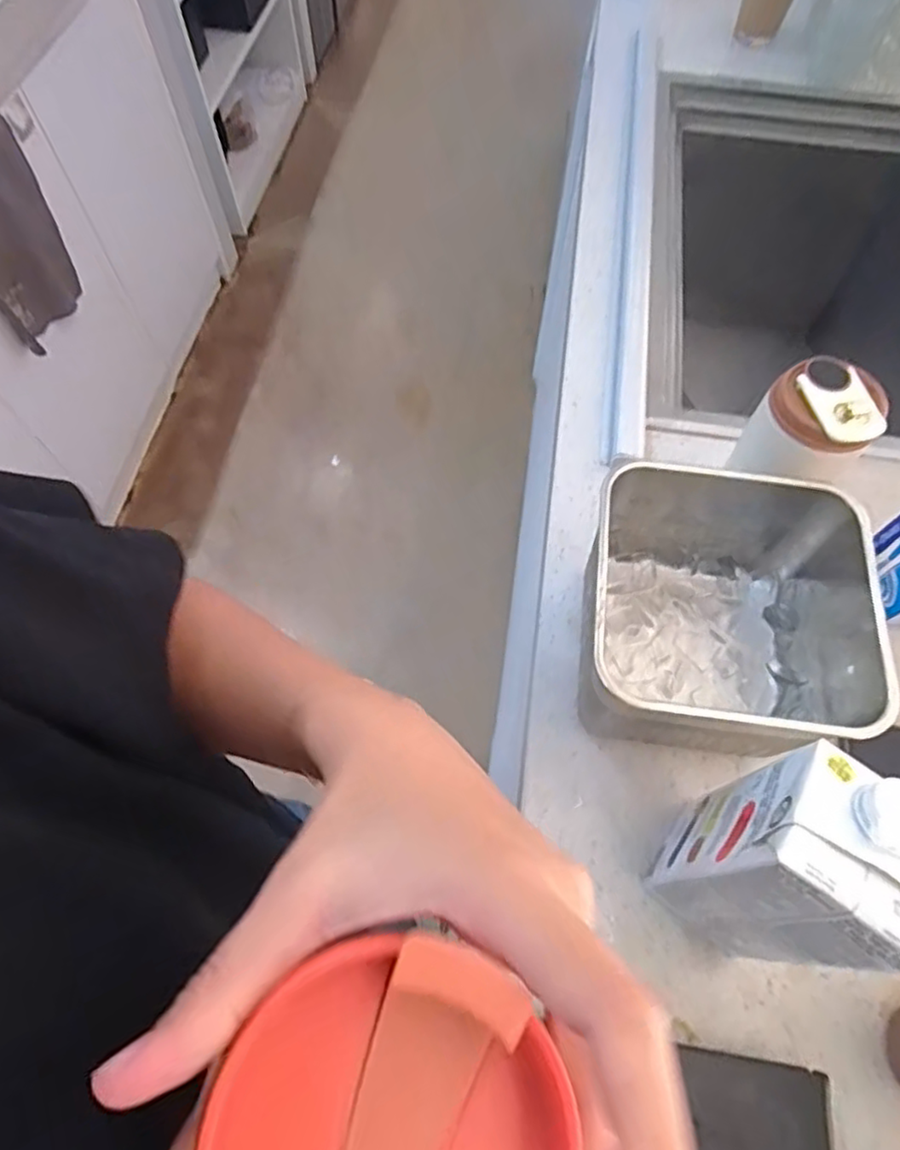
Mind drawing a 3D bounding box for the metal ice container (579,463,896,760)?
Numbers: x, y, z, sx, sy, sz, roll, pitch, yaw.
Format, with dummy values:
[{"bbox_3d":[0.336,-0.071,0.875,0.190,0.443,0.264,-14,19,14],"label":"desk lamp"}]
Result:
[{"bbox_3d":[0.203,0.031,0.486,0.204,0.129,0.190,4,63,2],"label":"metal ice container"}]

